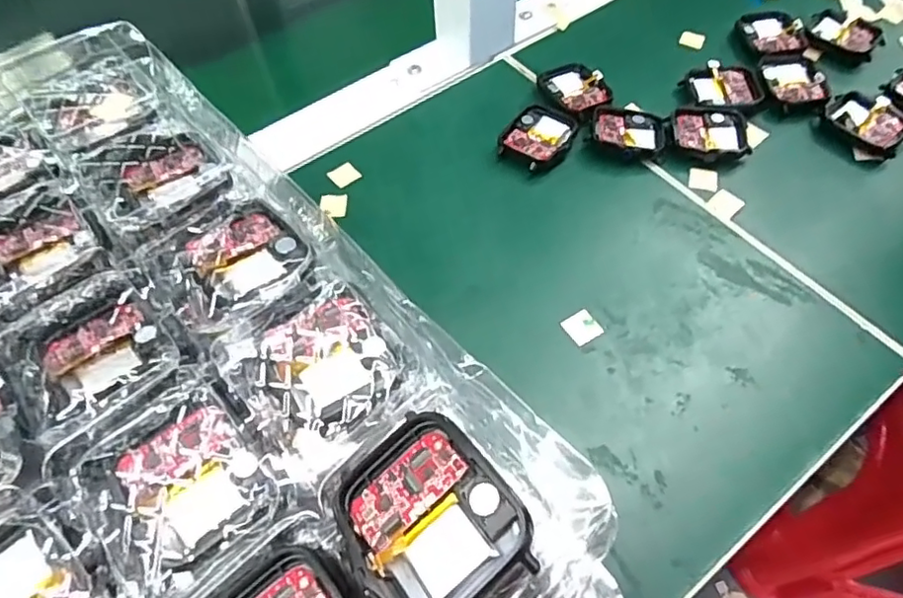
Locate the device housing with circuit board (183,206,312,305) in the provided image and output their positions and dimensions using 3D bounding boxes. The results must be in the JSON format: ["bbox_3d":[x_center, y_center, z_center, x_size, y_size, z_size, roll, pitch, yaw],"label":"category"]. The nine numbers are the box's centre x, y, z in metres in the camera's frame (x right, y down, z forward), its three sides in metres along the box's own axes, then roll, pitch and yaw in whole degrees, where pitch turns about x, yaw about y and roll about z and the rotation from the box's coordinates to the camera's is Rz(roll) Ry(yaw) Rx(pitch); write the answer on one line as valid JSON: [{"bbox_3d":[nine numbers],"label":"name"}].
[{"bbox_3d":[-0.068,-0.014,0.199,0.036,0.008,0.036,-30,61,-16],"label":"device housing with circuit board"}]

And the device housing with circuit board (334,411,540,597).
[{"bbox_3d":[-0.006,0.052,0.139,0.037,0.006,0.046,-44,58,-3],"label":"device housing with circuit board"}]

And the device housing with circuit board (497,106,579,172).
[{"bbox_3d":[0.052,-0.098,0.351,0.038,0.009,0.044,31,64,20],"label":"device housing with circuit board"}]

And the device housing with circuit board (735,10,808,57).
[{"bbox_3d":[0.217,-0.180,0.397,0.038,0.011,0.047,-14,58,-6],"label":"device housing with circuit board"}]

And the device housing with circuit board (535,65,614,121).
[{"bbox_3d":[0.079,-0.132,0.370,0.038,0.008,0.047,-27,60,-14],"label":"device housing with circuit board"}]

